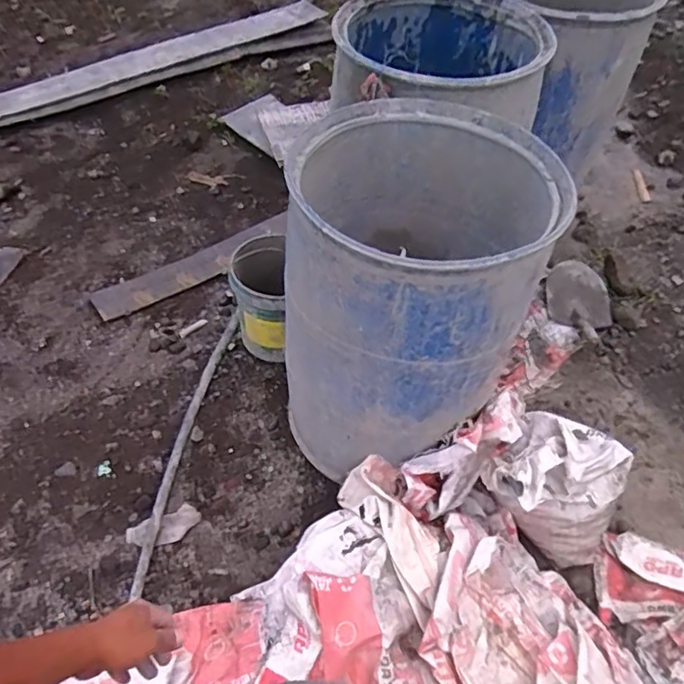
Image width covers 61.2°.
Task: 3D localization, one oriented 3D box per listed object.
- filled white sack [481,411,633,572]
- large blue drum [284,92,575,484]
[{"bbox_3d":[0.511,0.329,1.374,0.279,0.255,0.272,28,57,22],"label":"filled white sack"},{"bbox_3d":[0.155,-0.092,1.363,0.517,0.750,0.582,15,53,13],"label":"large blue drum"}]

